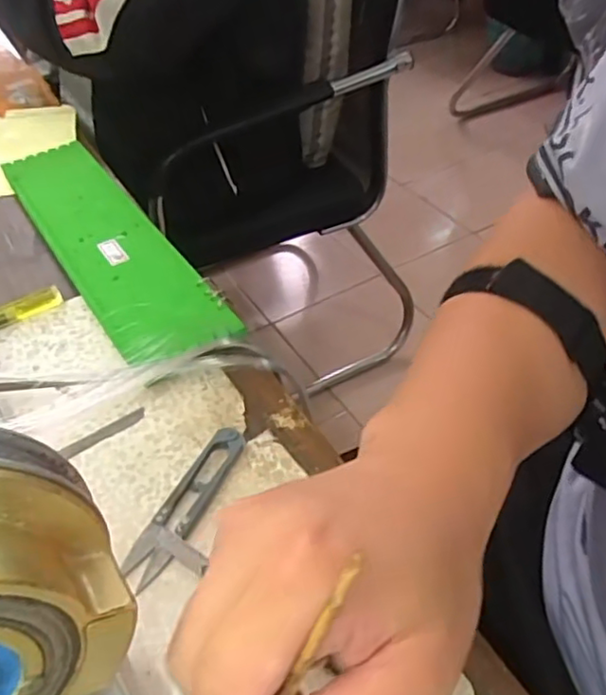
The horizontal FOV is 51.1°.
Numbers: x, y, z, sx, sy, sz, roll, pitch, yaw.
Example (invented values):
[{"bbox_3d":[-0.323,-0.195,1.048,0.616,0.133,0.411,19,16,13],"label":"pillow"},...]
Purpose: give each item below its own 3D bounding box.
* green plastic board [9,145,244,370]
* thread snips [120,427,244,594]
[{"bbox_3d":[-0.164,-0.094,0.524,0.081,0.014,0.339,-26,50,-22],"label":"green plastic board"},{"bbox_3d":[-0.064,0.084,0.351,0.021,0.007,0.098,18,49,21],"label":"thread snips"}]

